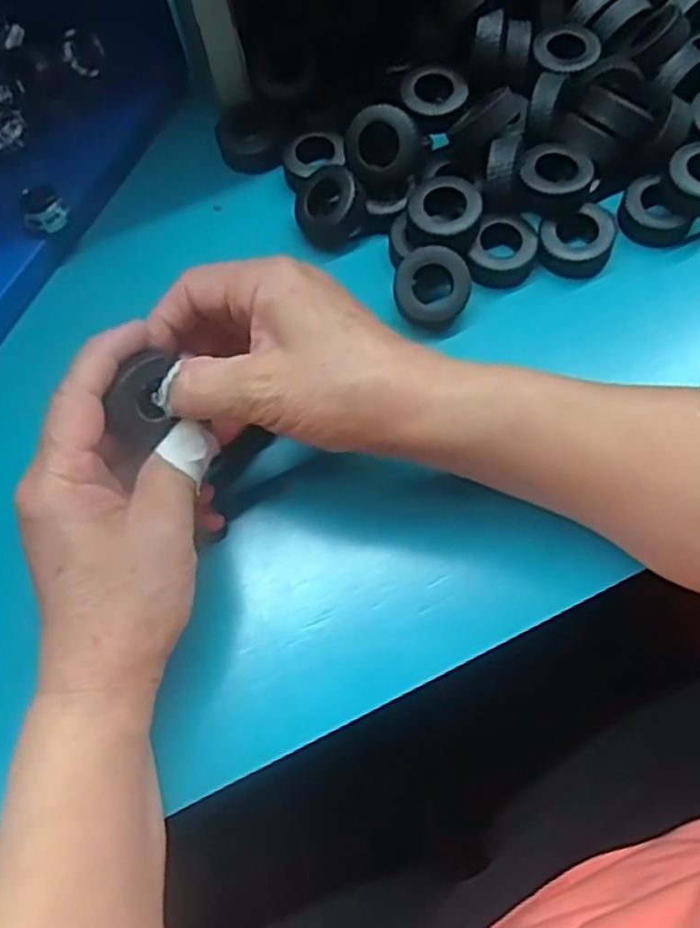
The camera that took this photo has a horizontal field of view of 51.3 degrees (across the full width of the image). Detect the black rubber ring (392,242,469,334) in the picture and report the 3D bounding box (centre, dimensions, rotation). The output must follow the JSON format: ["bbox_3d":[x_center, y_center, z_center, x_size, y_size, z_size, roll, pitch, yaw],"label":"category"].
[{"bbox_3d":[0.041,-0.088,0.367,0.037,0.014,0.041,0,103,4],"label":"black rubber ring"}]

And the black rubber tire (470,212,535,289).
[{"bbox_3d":[0.078,-0.108,0.372,0.031,0.016,0.037,21,72,8],"label":"black rubber tire"}]

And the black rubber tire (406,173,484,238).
[{"bbox_3d":[0.048,-0.130,0.374,0.036,0.015,0.034,0,71,1],"label":"black rubber tire"}]

